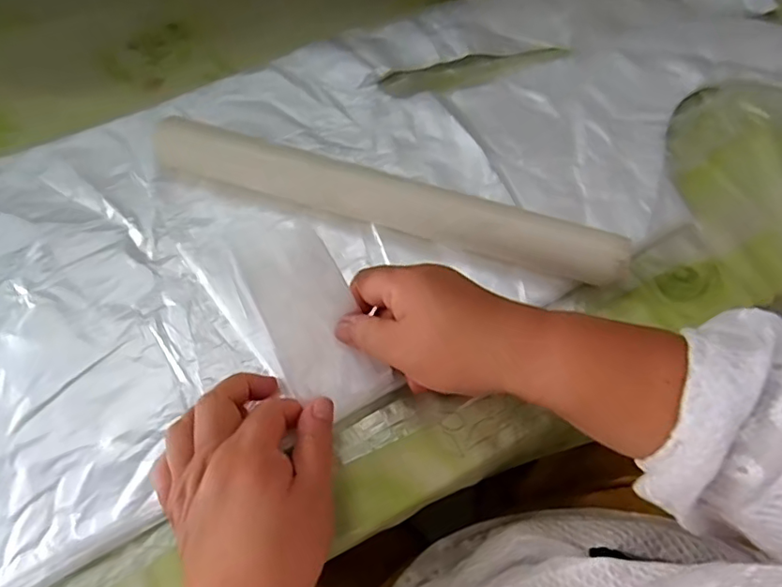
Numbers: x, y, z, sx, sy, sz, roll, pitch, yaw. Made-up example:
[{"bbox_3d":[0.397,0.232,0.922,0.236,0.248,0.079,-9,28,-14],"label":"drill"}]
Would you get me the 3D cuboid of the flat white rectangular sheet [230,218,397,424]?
[{"bbox_3d":[-0.049,0.019,0.358,0.058,0.014,0.130,-26,106,1],"label":"flat white rectangular sheet"}]

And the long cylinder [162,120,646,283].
[{"bbox_3d":[-0.008,-0.072,0.429,0.360,0.037,0.042,18,66,8],"label":"long cylinder"}]

